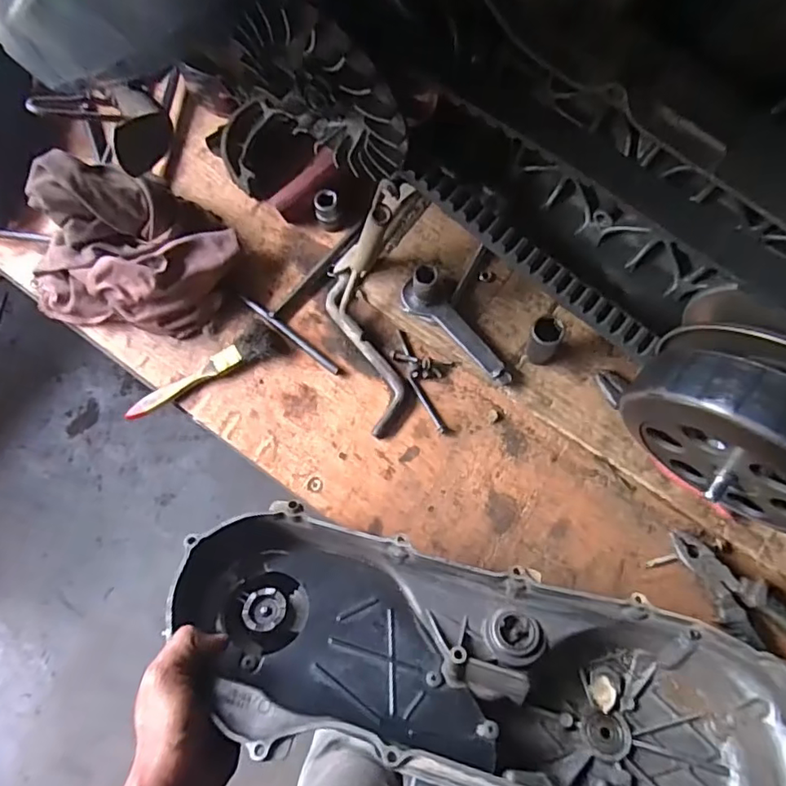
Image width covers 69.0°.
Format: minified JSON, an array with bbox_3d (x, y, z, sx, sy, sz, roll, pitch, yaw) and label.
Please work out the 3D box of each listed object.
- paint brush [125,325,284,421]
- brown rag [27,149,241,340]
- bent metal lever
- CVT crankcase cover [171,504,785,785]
[{"bbox_3d":[-0.186,-0.017,0.570,0.161,0.023,0.037,-36,77,-7],"label":"paint brush"},{"bbox_3d":[-0.268,-0.143,0.567,0.198,0.107,0.135,7,76,5],"label":"brown rag"},{"bbox_3d":[-0.025,-0.097,0.586,0.080,0.026,0.274,4,75,4],"label":"bent metal lever"},{"bbox_3d":[0.071,0.227,0.435,0.503,0.117,0.175,10,53,16],"label":"CVT crankcase cover"}]

